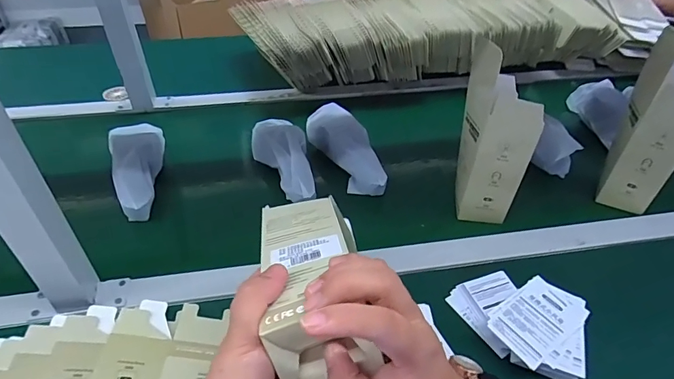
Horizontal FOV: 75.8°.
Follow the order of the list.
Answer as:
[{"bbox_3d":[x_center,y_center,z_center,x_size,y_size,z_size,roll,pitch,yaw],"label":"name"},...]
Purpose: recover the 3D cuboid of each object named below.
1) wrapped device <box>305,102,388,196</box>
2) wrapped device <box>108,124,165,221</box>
[{"bbox_3d":[0.015,-0.066,0.676,0.069,0.055,0.202,-17,44,-21],"label":"wrapped device"},{"bbox_3d":[-0.286,-0.035,0.632,0.073,0.051,0.203,-14,43,-18],"label":"wrapped device"}]

